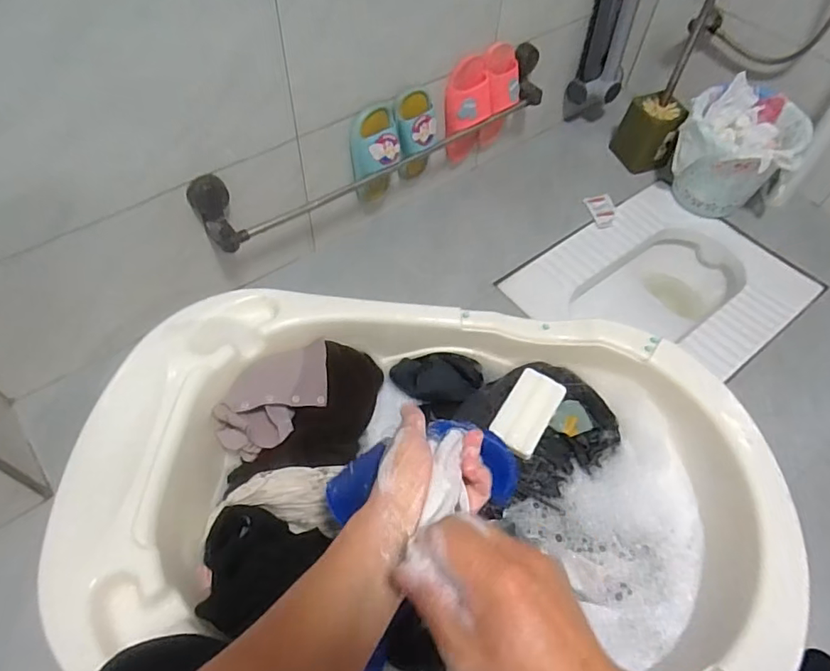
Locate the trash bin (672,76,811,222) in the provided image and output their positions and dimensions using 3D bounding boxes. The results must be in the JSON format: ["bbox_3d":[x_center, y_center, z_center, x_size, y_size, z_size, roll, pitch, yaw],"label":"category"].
[{"bbox_3d":[0.693,-0.395,1.185,0.239,0.200,0.226,39,62,21],"label":"trash bin"}]

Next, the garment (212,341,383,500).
[{"bbox_3d":[-0.158,0.103,0.754,0.226,0.078,0.174,-4,56,-6],"label":"garment"}]

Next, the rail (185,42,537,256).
[{"bbox_3d":[-0.028,-0.375,1.025,0.804,0.137,0.072,-31,62,-22],"label":"rail"}]

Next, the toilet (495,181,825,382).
[{"bbox_3d":[0.518,-0.060,1.207,0.552,0.171,0.437,-33,63,-23],"label":"toilet"}]

